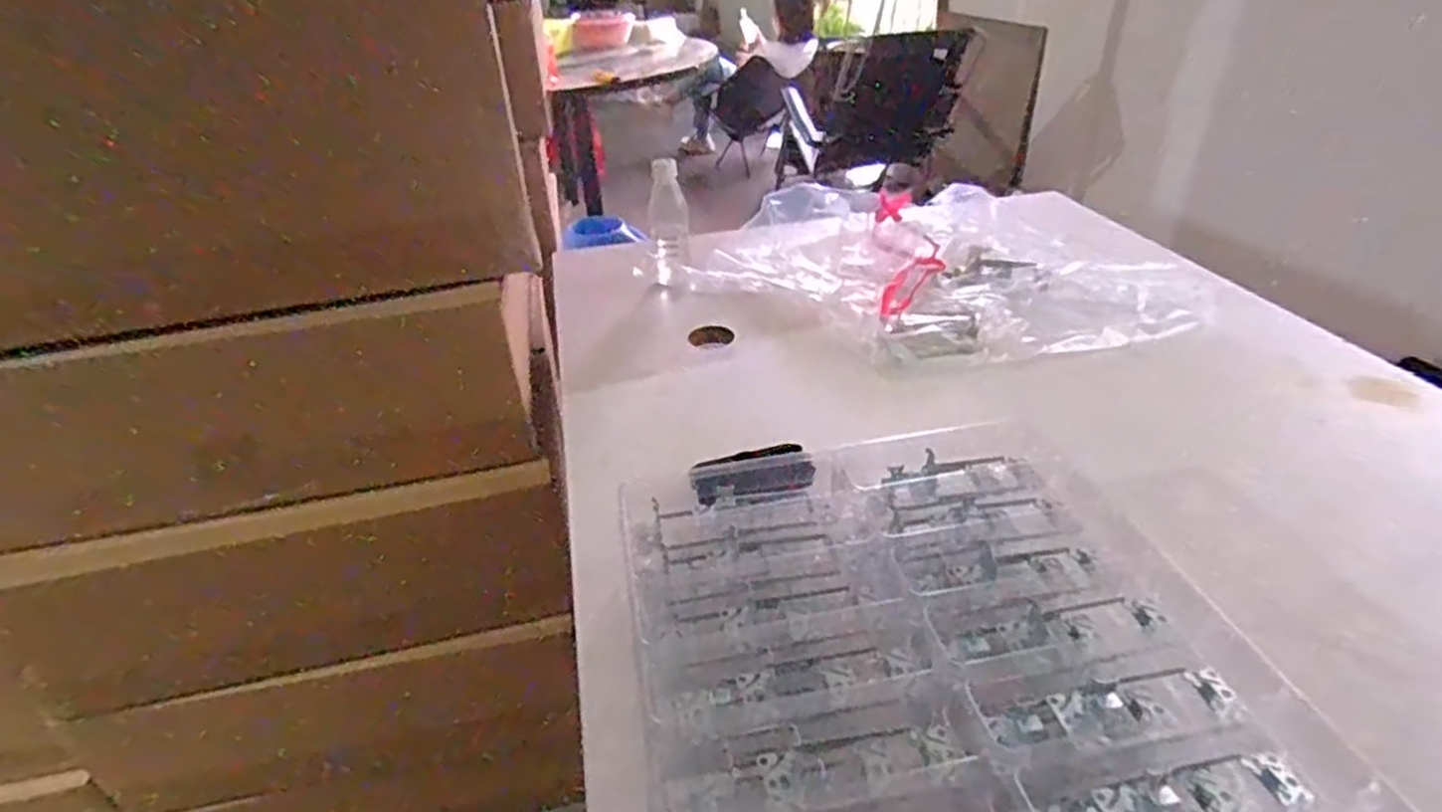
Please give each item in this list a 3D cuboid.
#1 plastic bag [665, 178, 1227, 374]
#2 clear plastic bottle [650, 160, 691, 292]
[{"bbox_3d":[0.294,-0.201,1.021,0.618,0.076,0.447,27,44,37],"label":"plastic bag"},{"bbox_3d":[-0.072,-0.248,1.048,0.056,0.185,0.054,-6,34,-3],"label":"clear plastic bottle"}]

